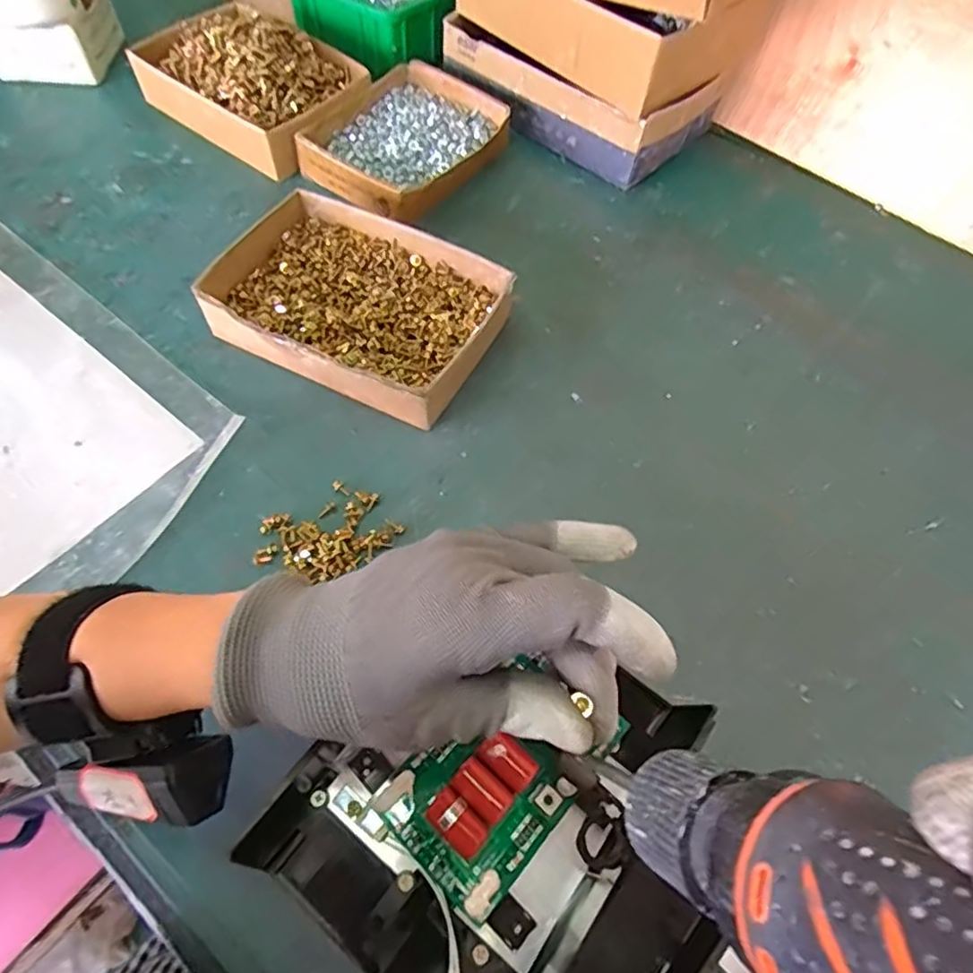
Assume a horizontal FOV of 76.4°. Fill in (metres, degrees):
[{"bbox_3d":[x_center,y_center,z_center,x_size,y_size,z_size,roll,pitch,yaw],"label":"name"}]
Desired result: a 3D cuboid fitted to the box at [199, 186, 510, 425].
[{"bbox_3d":[-0.100,-0.148,0.499,0.214,0.048,0.156,26,62,11],"label":"box"}]

